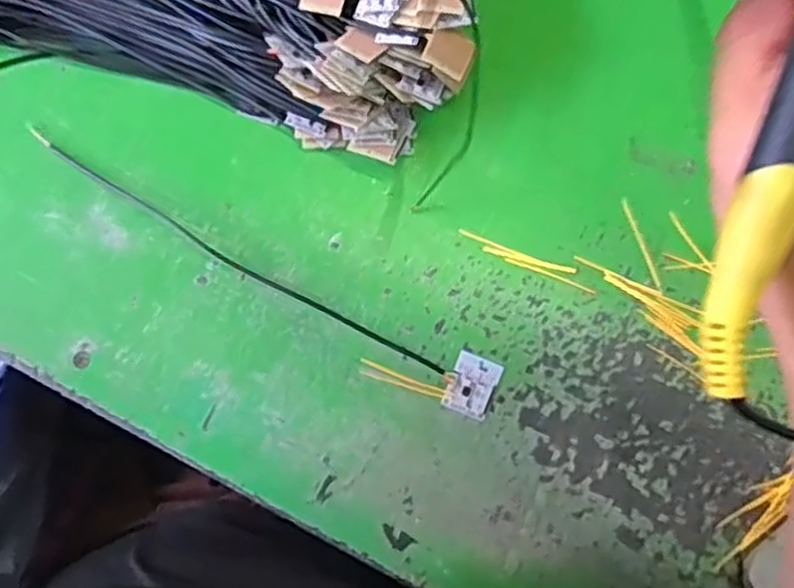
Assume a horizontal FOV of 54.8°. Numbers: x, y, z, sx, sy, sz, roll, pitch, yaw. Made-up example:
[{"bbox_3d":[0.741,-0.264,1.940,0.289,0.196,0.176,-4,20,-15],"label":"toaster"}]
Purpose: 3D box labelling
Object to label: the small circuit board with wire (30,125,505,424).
[{"bbox_3d":[-0.082,-0.009,0.429,0.299,0.011,0.037,26,78,7],"label":"small circuit board with wire"}]

